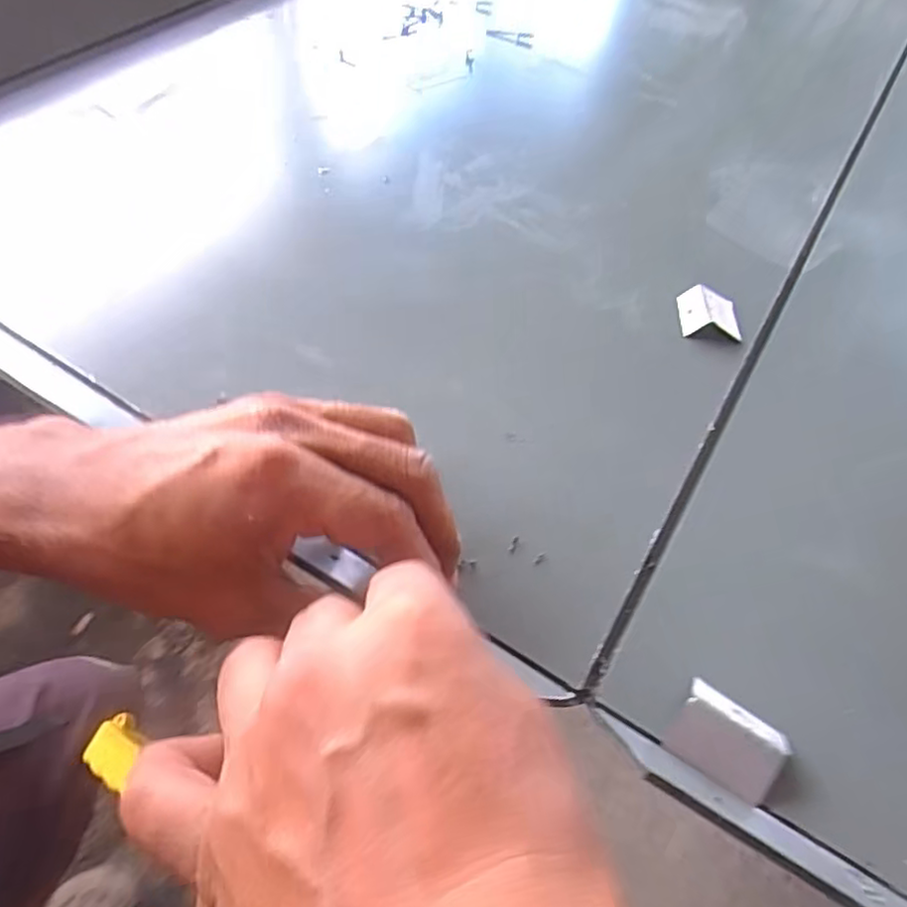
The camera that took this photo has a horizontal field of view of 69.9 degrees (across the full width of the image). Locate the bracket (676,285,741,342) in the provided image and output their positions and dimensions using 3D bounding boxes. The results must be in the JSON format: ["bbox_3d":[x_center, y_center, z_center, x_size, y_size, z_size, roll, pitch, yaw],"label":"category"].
[{"bbox_3d":[0.133,-0.073,0.336,0.031,0.009,0.031,4,55,-1],"label":"bracket"}]

